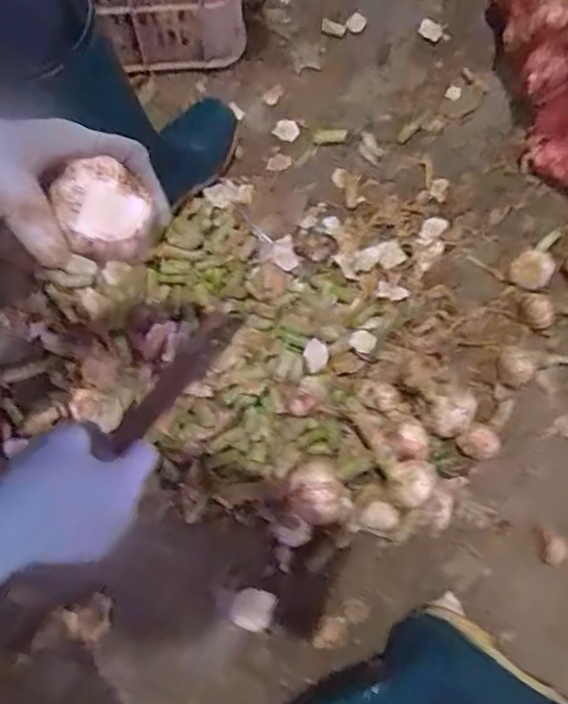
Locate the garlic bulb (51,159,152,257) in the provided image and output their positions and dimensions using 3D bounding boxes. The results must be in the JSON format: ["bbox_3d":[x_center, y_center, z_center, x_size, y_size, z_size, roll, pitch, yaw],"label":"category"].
[{"bbox_3d":[-0.097,-0.077,0.306,0.044,0.036,0.039,-11,70,-5],"label":"garlic bulb"}]

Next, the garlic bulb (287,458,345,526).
[{"bbox_3d":[0.032,0.139,0.560,0.055,0.046,0.056,22,71,8],"label":"garlic bulb"}]

